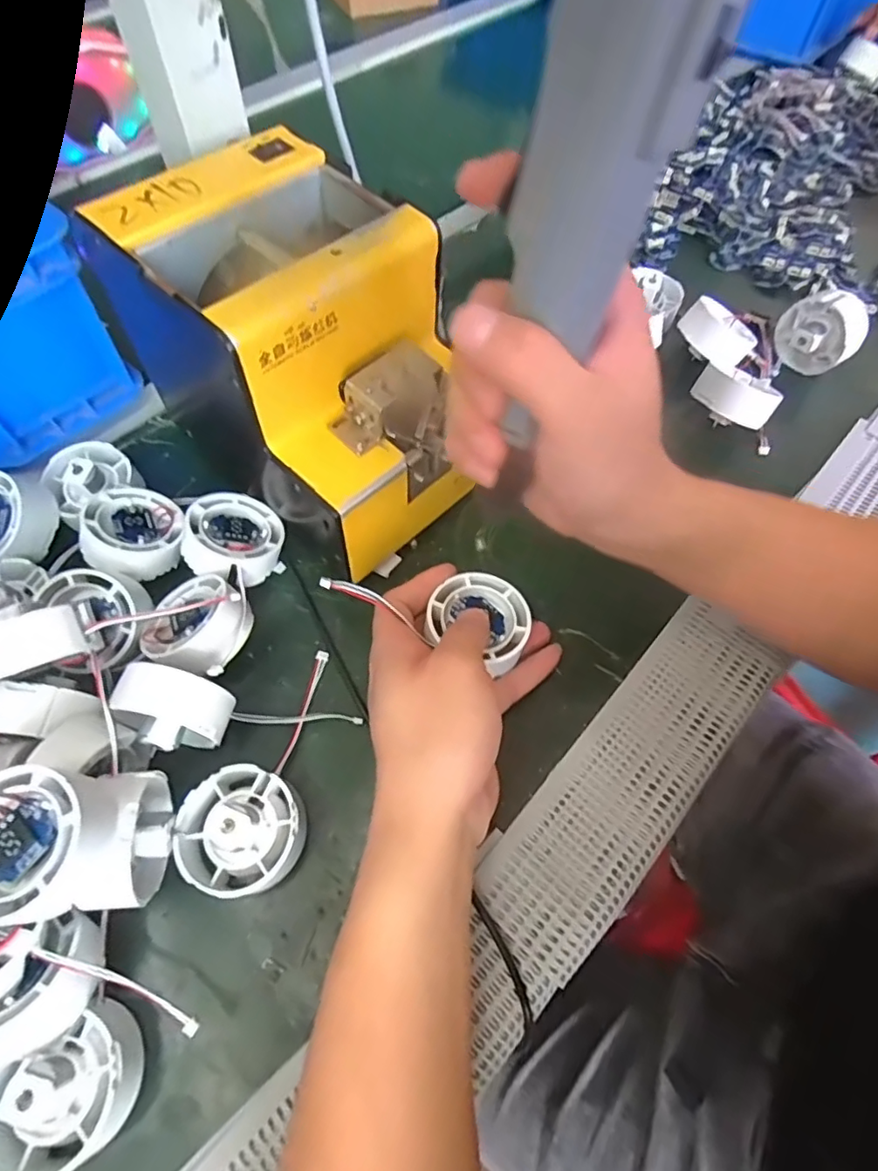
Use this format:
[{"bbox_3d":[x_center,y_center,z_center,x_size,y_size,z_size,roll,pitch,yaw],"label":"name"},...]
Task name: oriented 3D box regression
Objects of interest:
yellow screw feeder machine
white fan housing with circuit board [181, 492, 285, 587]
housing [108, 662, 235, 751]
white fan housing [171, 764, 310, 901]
[{"bbox_3d":[-0.067,-0.115,0.323,0.141,0.154,0.180,-34,67,-18],"label":"yellow screw feeder machine"},{"bbox_3d":[-0.120,-0.028,0.333,0.056,0.018,0.052,17,47,-19],"label":"white fan housing with circuit board"},{"bbox_3d":[-0.126,0.063,0.278,0.047,0.049,0.031,9,61,3],"label":"housing"},{"bbox_3d":[-0.091,0.113,0.265,0.053,0.030,0.053,1,61,-1],"label":"white fan housing"}]

